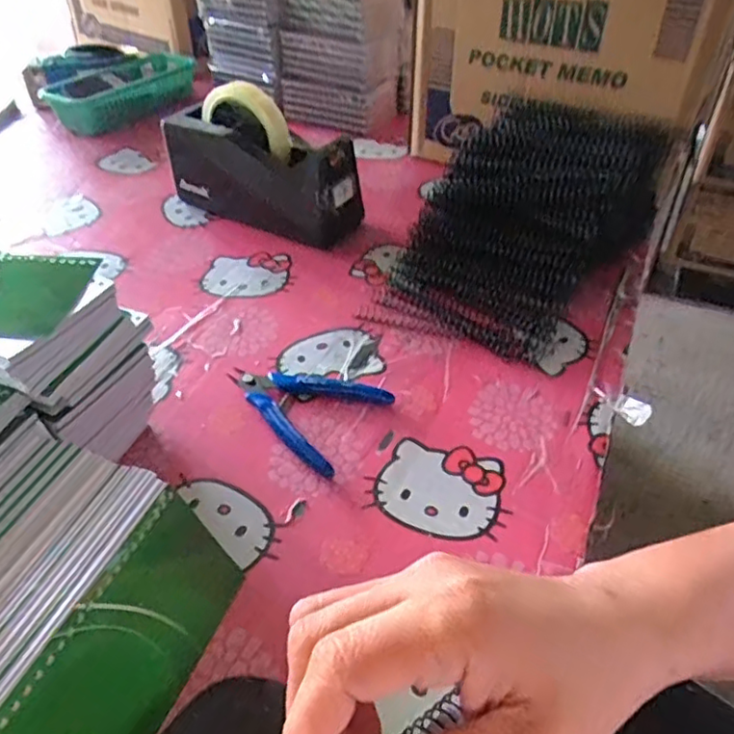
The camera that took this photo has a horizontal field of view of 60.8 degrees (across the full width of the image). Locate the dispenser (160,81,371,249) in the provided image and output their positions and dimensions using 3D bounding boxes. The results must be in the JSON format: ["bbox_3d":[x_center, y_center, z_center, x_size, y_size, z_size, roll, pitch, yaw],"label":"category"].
[{"bbox_3d":[-0.106,-0.207,0.631,0.200,0.119,0.067,20,46,21],"label":"dispenser"}]

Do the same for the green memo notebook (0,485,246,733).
[{"bbox_3d":[-0.108,0.130,0.295,0.005,0.076,0.127,-9,35,32],"label":"green memo notebook"}]

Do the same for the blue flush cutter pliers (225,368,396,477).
[{"bbox_3d":[-0.051,0.026,0.454,0.114,0.013,0.083,23,47,24],"label":"blue flush cutter pliers"}]

